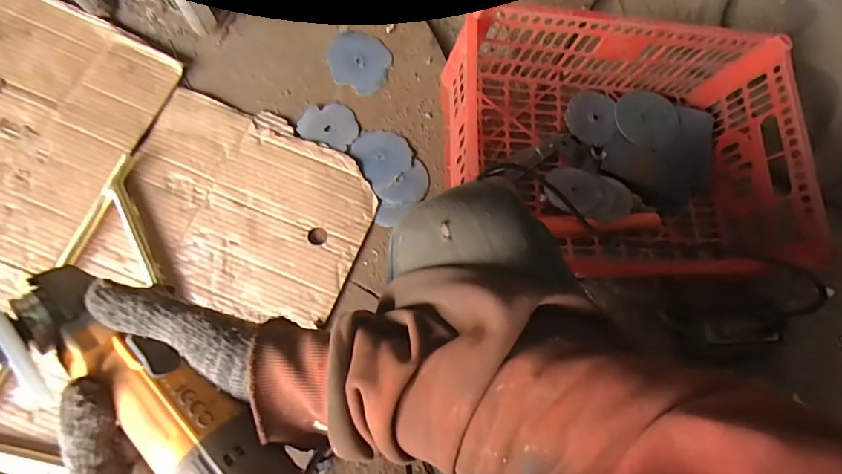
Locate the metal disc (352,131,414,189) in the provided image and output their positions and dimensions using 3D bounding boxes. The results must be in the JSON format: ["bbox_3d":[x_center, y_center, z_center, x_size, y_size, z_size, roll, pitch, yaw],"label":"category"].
[{"bbox_3d":[-0.053,-0.117,0.600,0.075,0.007,0.079,1,82,-6],"label":"metal disc"}]

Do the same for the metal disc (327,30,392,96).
[{"bbox_3d":[-0.094,-0.262,0.630,0.094,0.004,0.088,1,77,-6],"label":"metal disc"}]

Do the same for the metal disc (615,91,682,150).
[{"bbox_3d":[0.343,-0.179,0.640,0.089,0.008,0.095,1,82,-6],"label":"metal disc"}]

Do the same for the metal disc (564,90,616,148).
[{"bbox_3d":[0.255,-0.178,0.631,0.078,0.004,0.085,1,82,-6],"label":"metal disc"}]

